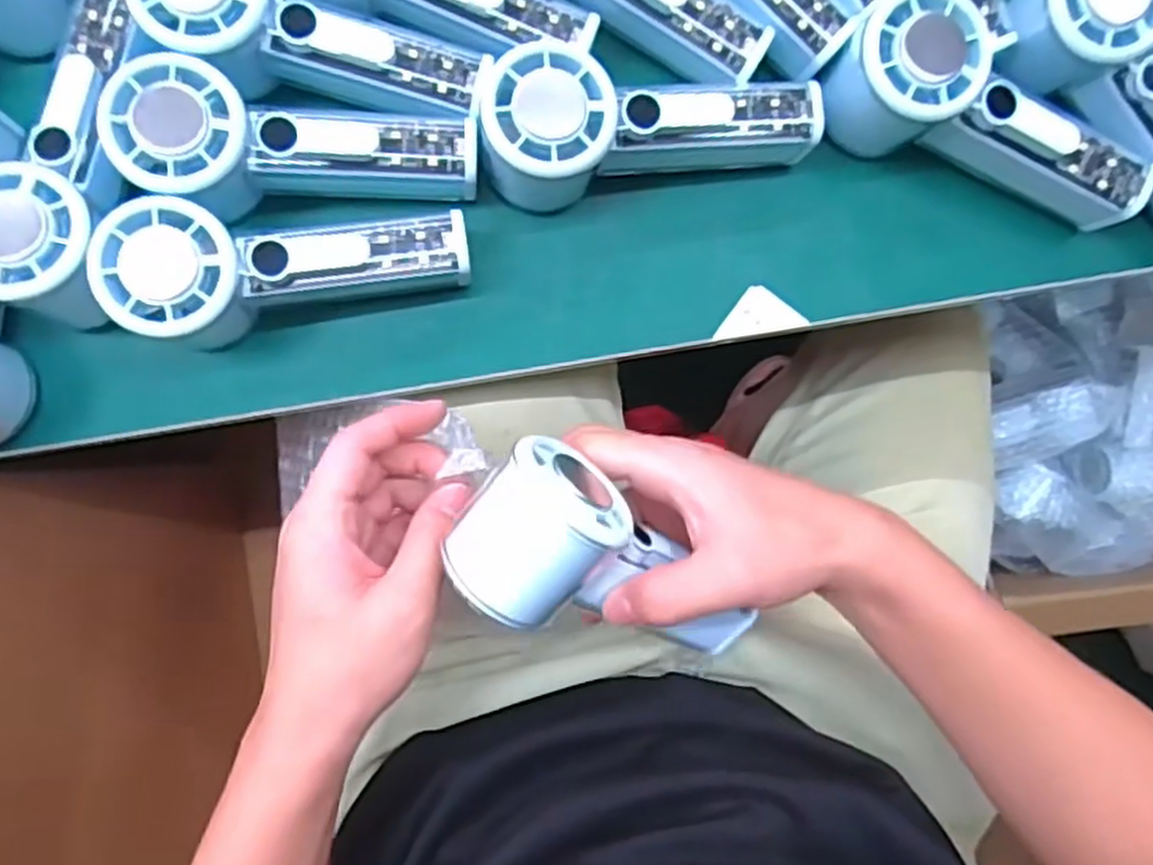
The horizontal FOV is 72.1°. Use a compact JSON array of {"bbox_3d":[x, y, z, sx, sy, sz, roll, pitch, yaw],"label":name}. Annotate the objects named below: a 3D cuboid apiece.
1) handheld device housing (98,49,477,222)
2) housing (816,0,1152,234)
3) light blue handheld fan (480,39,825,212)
[{"bbox_3d":[-0.123,-0.126,0.356,0.154,0.046,0.057,2,87,-14],"label":"handheld device housing"},{"bbox_3d":[0.195,-0.148,0.363,0.155,0.048,0.061,23,87,-1],"label":"housing"},{"bbox_3d":[0.033,-0.144,0.362,0.149,0.056,0.056,-12,88,-2],"label":"light blue handheld fan"}]

